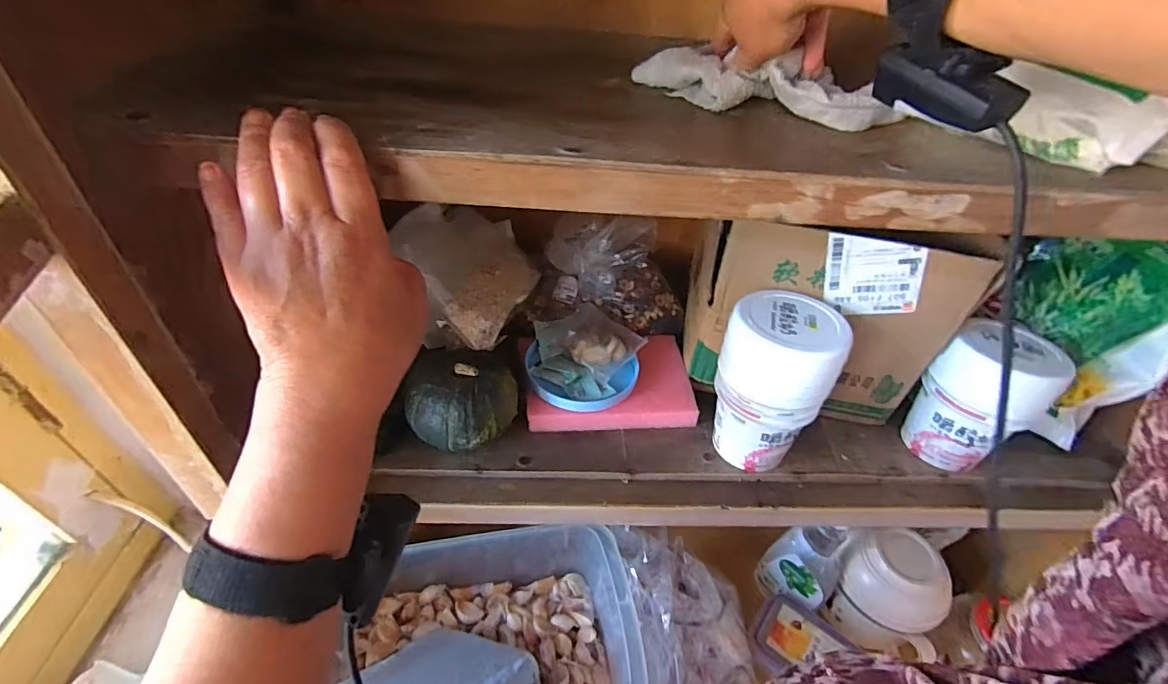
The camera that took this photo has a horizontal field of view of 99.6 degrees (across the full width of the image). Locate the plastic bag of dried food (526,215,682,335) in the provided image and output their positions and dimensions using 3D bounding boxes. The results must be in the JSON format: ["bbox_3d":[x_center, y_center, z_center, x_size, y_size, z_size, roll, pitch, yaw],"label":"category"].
[{"bbox_3d":[0.028,-0.081,0.596,0.183,0.102,0.102,0,40,-8],"label":"plastic bag of dried food"}]

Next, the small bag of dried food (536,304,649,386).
[{"bbox_3d":[0.005,-0.002,0.562,0.105,0.035,0.087,29,45,25],"label":"small bag of dried food"}]

